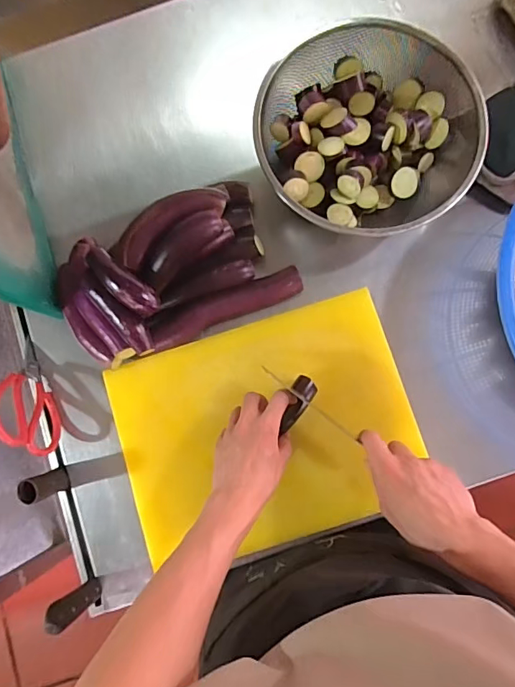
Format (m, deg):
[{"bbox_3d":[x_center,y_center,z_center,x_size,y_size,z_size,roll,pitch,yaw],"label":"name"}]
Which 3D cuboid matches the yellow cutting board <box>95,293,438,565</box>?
[{"bbox_3d":[0.013,0.119,0.660,0.391,0.023,0.295,-17,82,1],"label":"yellow cutting board"}]

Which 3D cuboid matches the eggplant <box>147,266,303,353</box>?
[{"bbox_3d":[-0.045,-0.054,0.679,0.228,0.037,0.043,-23,82,0],"label":"eggplant"}]

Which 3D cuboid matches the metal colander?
[{"bbox_3d":[0.159,-0.298,0.685,0.293,0.116,0.270,0,82,3],"label":"metal colander"}]

